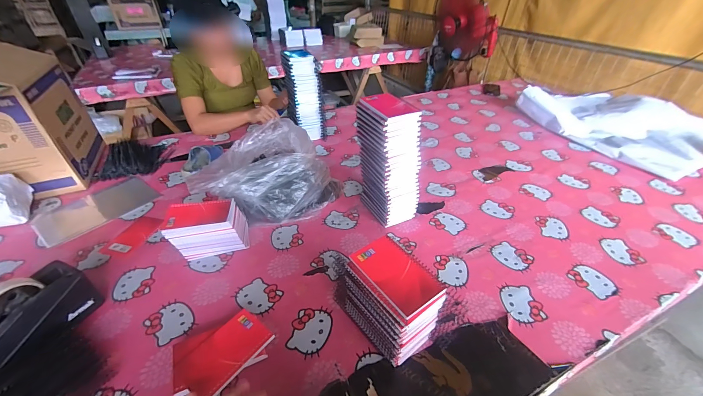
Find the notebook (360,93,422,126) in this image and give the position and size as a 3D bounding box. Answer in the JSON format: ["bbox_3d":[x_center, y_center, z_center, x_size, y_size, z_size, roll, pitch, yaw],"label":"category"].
[{"bbox_3d":[0.080,-0.198,0.640,0.089,0.012,0.128,-15,40,-19],"label":"notebook"}]

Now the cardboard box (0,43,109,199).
[{"bbox_3d":[-0.946,-0.199,0.809,0.282,0.350,0.286,-14,40,-17],"label":"cardboard box"}]

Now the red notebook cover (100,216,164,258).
[{"bbox_3d":[-0.521,0.089,0.713,0.073,0.004,0.129,11,39,13],"label":"red notebook cover"}]

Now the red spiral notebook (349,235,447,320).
[{"bbox_3d":[0.068,0.107,0.440,0.081,0.008,0.131,-23,43,-27],"label":"red spiral notebook"}]

